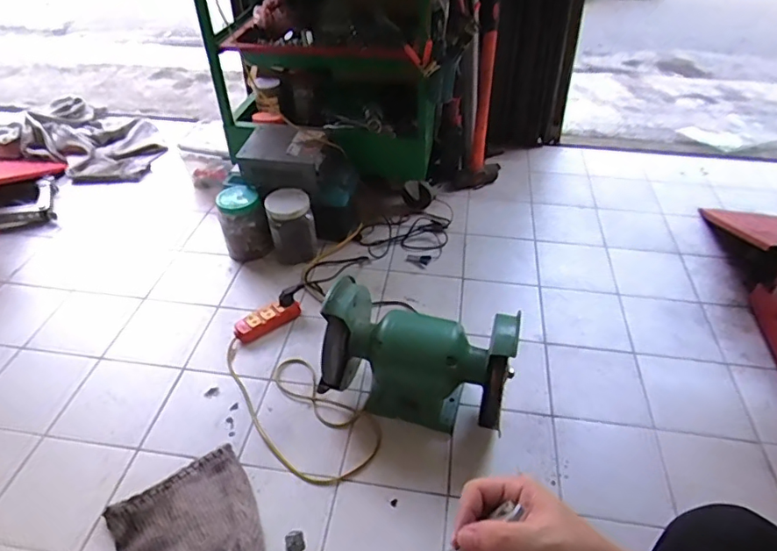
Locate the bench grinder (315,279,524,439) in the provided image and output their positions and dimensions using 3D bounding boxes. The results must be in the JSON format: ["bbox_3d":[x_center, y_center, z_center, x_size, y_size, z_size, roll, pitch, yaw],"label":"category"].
[{"bbox_3d":[0.057,0.166,1.024,0.355,0.237,0.171,11,42,12],"label":"bench grinder"}]

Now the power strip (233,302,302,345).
[{"bbox_3d":[-0.286,0.106,1.239,0.161,0.040,0.057,-26,47,-27],"label":"power strip"}]

